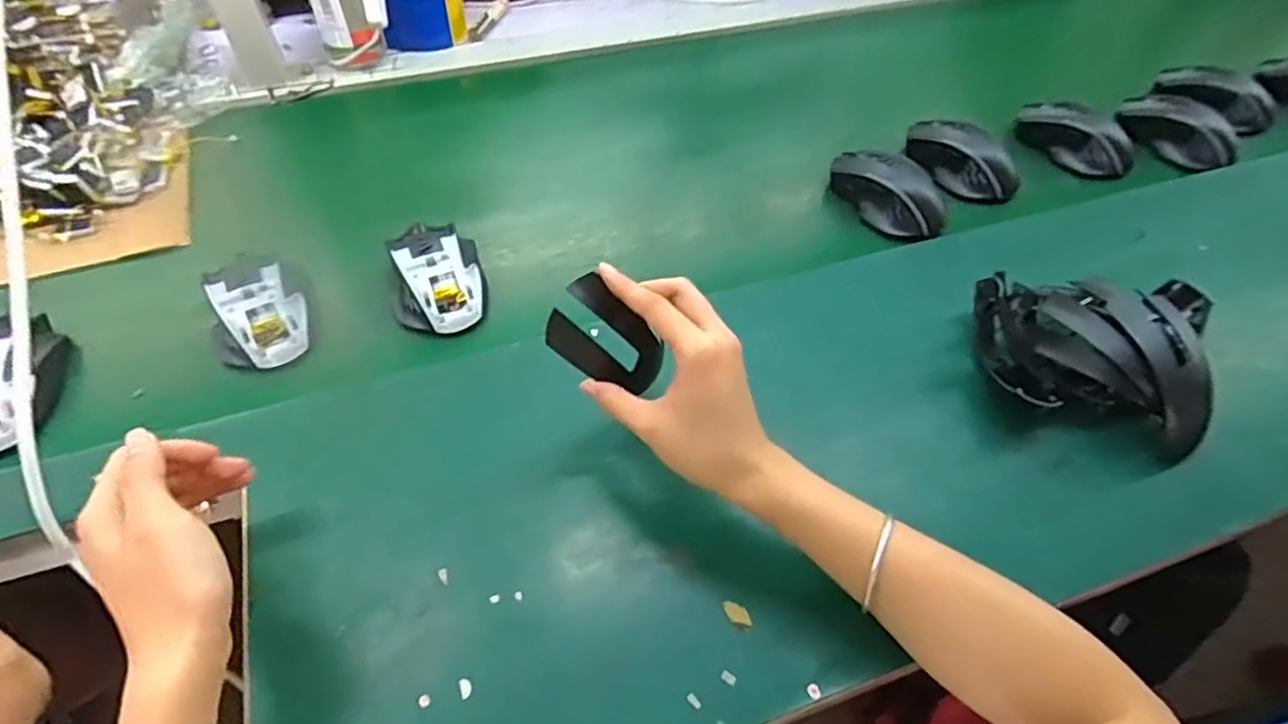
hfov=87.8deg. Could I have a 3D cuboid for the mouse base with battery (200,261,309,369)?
[{"bbox_3d":[-0.299,-0.040,0.520,0.075,0.045,0.101,-28,60,-20],"label":"mouse base with battery"}]

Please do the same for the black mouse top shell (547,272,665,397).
[{"bbox_3d":[-0.023,-0.011,0.402,0.048,0.079,0.013,-51,27,-18],"label":"black mouse top shell"}]

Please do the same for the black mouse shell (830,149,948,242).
[{"bbox_3d":[0.229,-0.162,0.630,0.120,0.037,0.064,37,61,22],"label":"black mouse shell"}]

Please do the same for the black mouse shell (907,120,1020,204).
[{"bbox_3d":[0.315,-0.211,0.665,0.065,0.049,0.115,-15,56,-12],"label":"black mouse shell"}]

